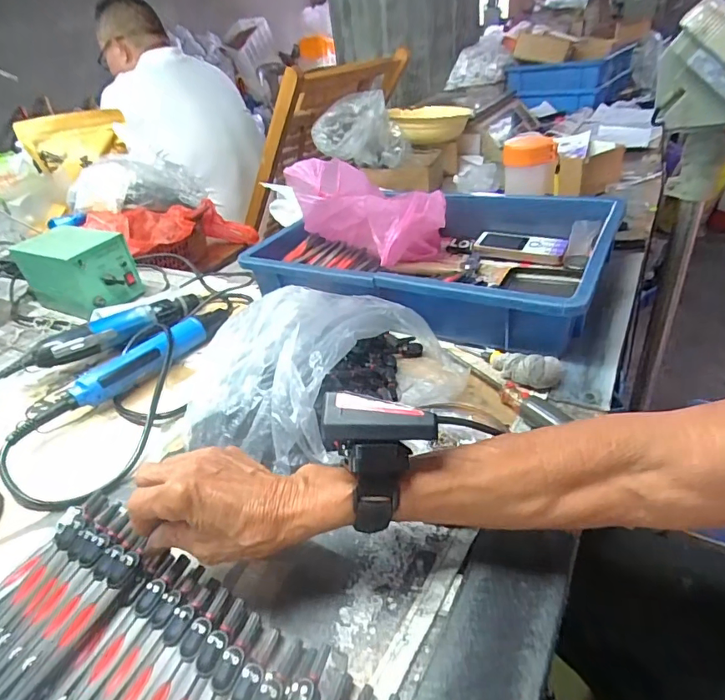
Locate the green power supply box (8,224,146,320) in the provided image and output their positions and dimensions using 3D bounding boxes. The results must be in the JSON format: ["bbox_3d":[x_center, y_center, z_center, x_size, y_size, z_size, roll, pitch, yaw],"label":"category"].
[{"bbox_3d":[-0.427,-0.117,0.741,0.157,0.098,0.091,9,38,25],"label":"green power supply box"}]

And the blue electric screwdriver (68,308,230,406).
[{"bbox_3d":[-0.235,0.001,0.578,0.028,0.035,0.205,14,40,29],"label":"blue electric screwdriver"}]

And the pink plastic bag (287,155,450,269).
[{"bbox_3d":[0.016,-0.181,0.657,0.185,0.138,0.148,13,39,29],"label":"pink plastic bag"}]

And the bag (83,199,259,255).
[{"bbox_3d":[-0.376,-0.264,1.033,0.154,0.100,0.346,11,15,16],"label":"bag"}]

